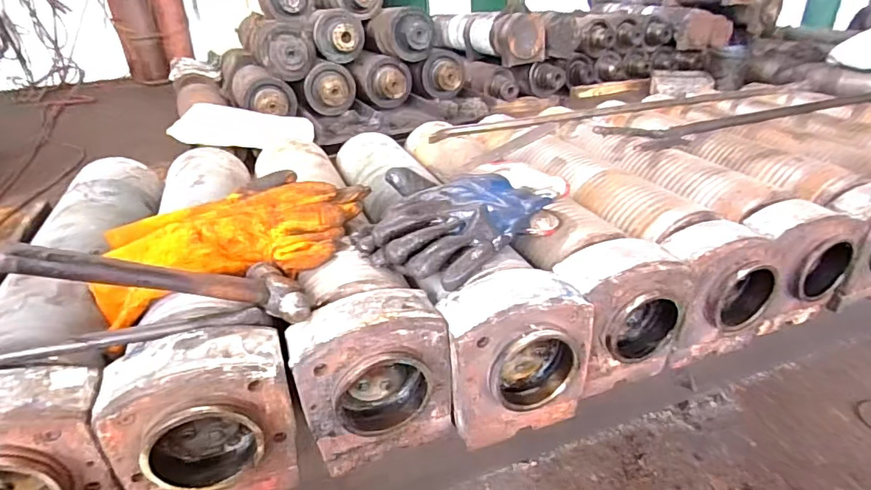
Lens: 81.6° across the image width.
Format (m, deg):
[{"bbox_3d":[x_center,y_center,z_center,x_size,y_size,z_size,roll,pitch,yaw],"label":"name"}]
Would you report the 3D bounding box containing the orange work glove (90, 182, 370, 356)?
[{"bbox_3d":[-0.244,-0.007,0.634,0.339,0.094,0.184,-16,31,-24],"label":"orange work glove"}]

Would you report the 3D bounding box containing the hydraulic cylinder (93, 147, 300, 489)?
[{"bbox_3d":[-0.321,0.059,0.750,0.164,0.186,0.679,-11,29,-16],"label":"hydraulic cylinder"}]

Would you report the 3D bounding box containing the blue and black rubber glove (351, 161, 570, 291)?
[{"bbox_3d":[0.029,-0.041,0.665,0.265,0.076,0.184,-26,36,-38],"label":"blue and black rubber glove"}]

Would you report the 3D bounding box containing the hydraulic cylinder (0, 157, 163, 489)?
[{"bbox_3d":[-0.473,0.081,0.693,0.154,0.184,0.667,-11,29,-17],"label":"hydraulic cylinder"}]

